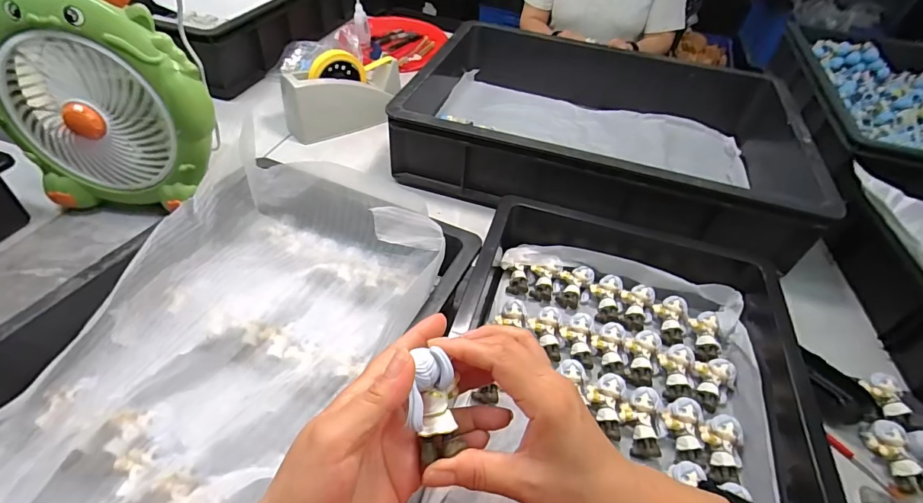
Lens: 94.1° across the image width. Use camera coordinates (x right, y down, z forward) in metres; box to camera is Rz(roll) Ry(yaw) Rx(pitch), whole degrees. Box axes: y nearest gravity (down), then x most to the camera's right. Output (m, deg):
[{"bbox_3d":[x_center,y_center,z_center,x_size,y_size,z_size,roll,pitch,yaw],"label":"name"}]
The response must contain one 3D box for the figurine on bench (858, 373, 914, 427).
[{"bbox_3d":[0.452,0.155,0.454,0.021,0.025,0.057,2,46,-3],"label":"figurine on bench"}]

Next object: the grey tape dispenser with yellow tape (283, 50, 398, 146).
[{"bbox_3d":[-0.204,-0.277,0.756,0.199,0.121,0.074,-27,54,-28],"label":"grey tape dispenser with yellow tape"}]

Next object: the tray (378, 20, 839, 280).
[{"bbox_3d":[0.224,-0.212,0.720,0.583,0.129,0.407,16,46,9],"label":"tray"}]

